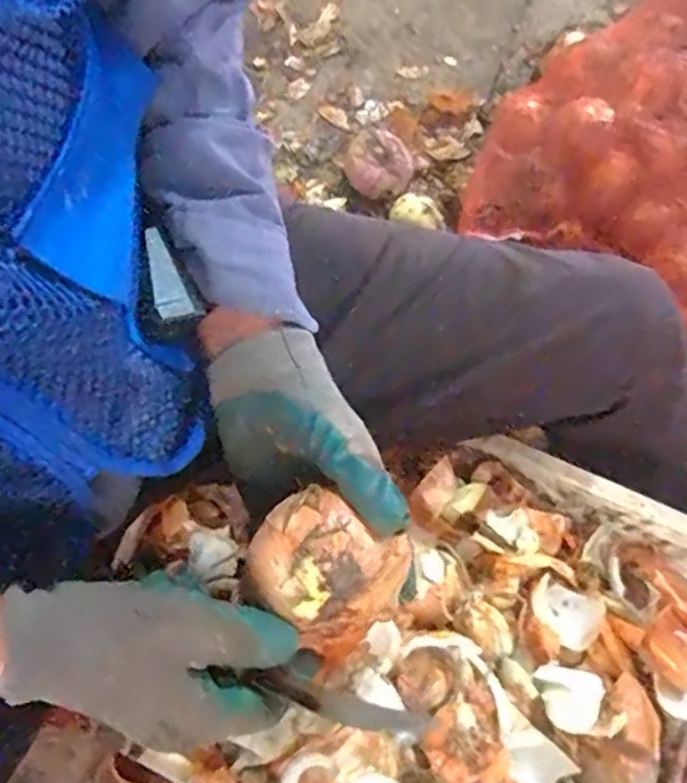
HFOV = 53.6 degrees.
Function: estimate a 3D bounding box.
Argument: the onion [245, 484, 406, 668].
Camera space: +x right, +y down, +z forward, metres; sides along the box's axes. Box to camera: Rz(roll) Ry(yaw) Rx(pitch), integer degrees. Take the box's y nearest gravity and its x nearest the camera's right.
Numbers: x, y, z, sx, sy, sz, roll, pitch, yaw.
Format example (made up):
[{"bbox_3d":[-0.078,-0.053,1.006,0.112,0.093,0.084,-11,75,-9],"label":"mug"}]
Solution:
[{"bbox_3d":[-0.010,0.105,0.399,0.082,0.067,0.074,41,72,13],"label":"onion"}]

